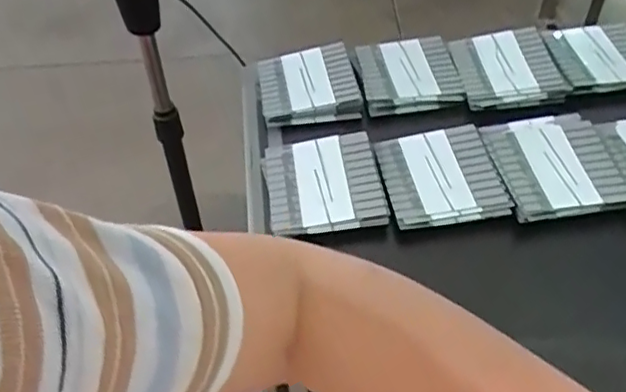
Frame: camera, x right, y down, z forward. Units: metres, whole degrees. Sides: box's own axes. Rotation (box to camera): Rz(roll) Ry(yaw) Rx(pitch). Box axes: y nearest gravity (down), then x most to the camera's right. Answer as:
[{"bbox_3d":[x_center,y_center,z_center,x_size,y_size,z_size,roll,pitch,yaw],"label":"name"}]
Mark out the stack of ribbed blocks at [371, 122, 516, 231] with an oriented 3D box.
[{"bbox_3d":[0.088,-0.015,0.436,0.078,0.011,0.081,-10,48,-6],"label":"stack of ribbed blocks"}]

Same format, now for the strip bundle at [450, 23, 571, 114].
[{"bbox_3d":[0.158,-0.108,0.505,0.081,0.013,0.085,-6,48,-3],"label":"strip bundle"}]

